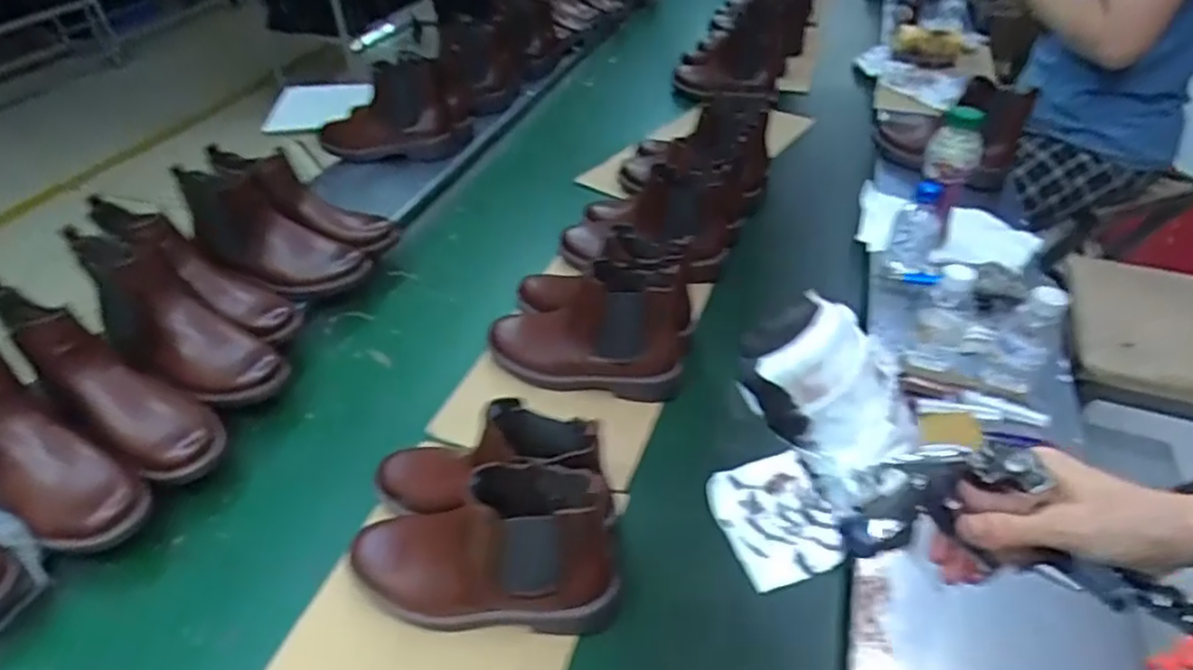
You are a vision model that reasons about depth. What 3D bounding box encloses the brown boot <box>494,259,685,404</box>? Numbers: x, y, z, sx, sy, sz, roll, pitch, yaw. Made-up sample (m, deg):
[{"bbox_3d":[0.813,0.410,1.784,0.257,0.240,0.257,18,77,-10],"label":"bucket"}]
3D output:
[{"bbox_3d":[-0.016,-0.012,0.827,0.248,0.145,0.086,9,45,7],"label":"brown boot"}]

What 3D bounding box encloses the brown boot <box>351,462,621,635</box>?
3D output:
[{"bbox_3d":[-0.104,0.183,0.597,0.245,0.161,0.092,1,45,-1],"label":"brown boot"}]

